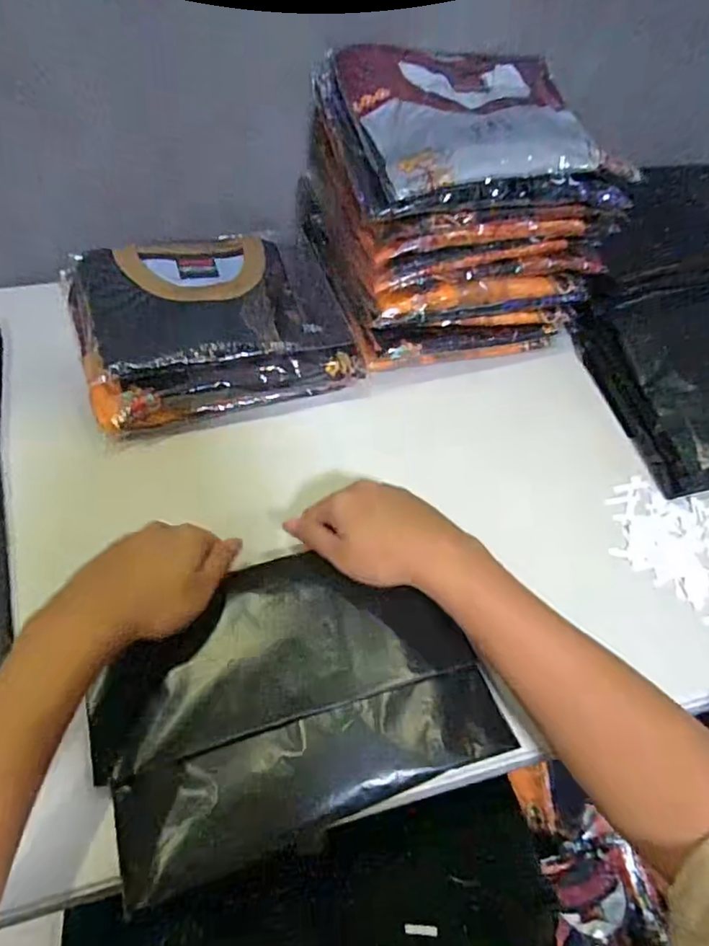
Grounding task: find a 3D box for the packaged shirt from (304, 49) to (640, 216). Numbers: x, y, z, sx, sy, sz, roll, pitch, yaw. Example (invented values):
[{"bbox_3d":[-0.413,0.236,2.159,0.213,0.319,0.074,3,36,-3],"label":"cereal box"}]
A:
[{"bbox_3d":[0.105,-0.329,0.527,0.244,0.042,0.221,-8,59,-10],"label":"packaged shirt"}]

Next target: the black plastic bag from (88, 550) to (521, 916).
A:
[{"bbox_3d":[-0.046,0.160,0.423,0.271,0.030,0.180,-16,60,-14],"label":"black plastic bag"}]

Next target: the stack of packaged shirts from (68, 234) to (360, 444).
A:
[{"bbox_3d":[-0.146,-0.160,0.588,0.265,0.073,0.206,-16,60,-14],"label":"stack of packaged shirts"}]

